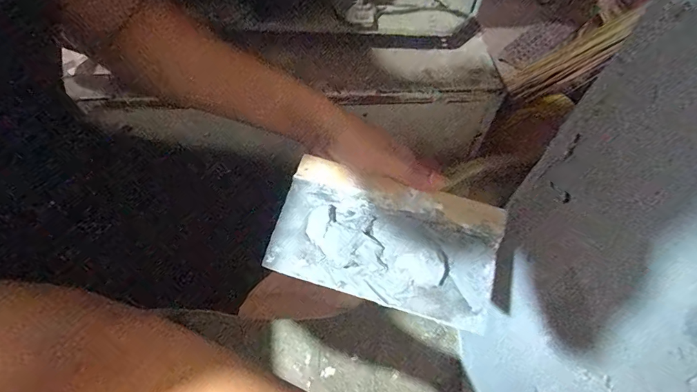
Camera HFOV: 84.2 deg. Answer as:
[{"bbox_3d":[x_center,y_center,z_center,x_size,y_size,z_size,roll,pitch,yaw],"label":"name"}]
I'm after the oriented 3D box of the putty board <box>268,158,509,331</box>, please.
[{"bbox_3d":[0.035,0.039,0.346,0.193,0.020,0.109,16,70,5],"label":"putty board"}]

